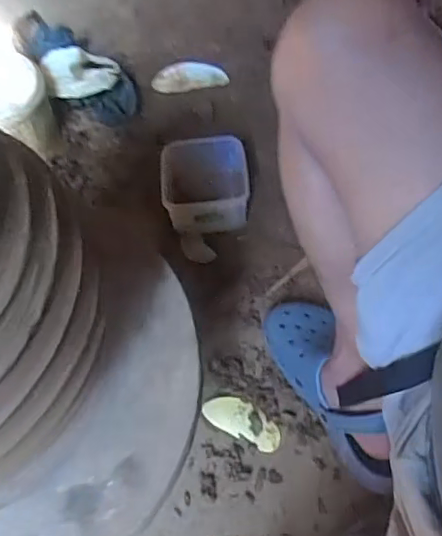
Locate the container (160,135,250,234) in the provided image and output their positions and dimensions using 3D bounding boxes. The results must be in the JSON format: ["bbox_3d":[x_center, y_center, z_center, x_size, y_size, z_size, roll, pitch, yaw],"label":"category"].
[{"bbox_3d":[-0.024,-0.128,0.902,0.139,0.079,0.138,-6,62,-2],"label":"container"}]

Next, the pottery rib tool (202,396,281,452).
[{"bbox_3d":[0.030,0.208,0.772,0.110,0.005,0.047,26,65,15],"label":"pottery rib tool"}]

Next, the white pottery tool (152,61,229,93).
[{"bbox_3d":[-0.059,-0.365,1.076,0.141,0.026,0.050,-4,62,0],"label":"white pottery tool"}]

